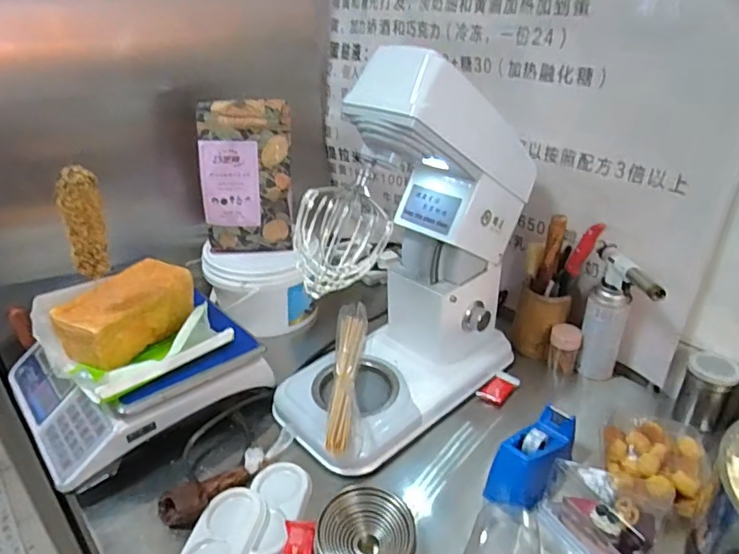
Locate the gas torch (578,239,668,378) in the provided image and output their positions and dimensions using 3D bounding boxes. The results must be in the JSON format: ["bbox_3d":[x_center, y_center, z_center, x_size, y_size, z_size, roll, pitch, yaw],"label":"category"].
[{"bbox_3d":[0.394,0.081,0.845,0.073,0.233,0.161,8,31,16],"label":"gas torch"}]

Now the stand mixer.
[{"bbox_3d":[0.059,-0.040,0.783,0.430,0.514,0.201,-24,37,-36],"label":"stand mixer"}]

